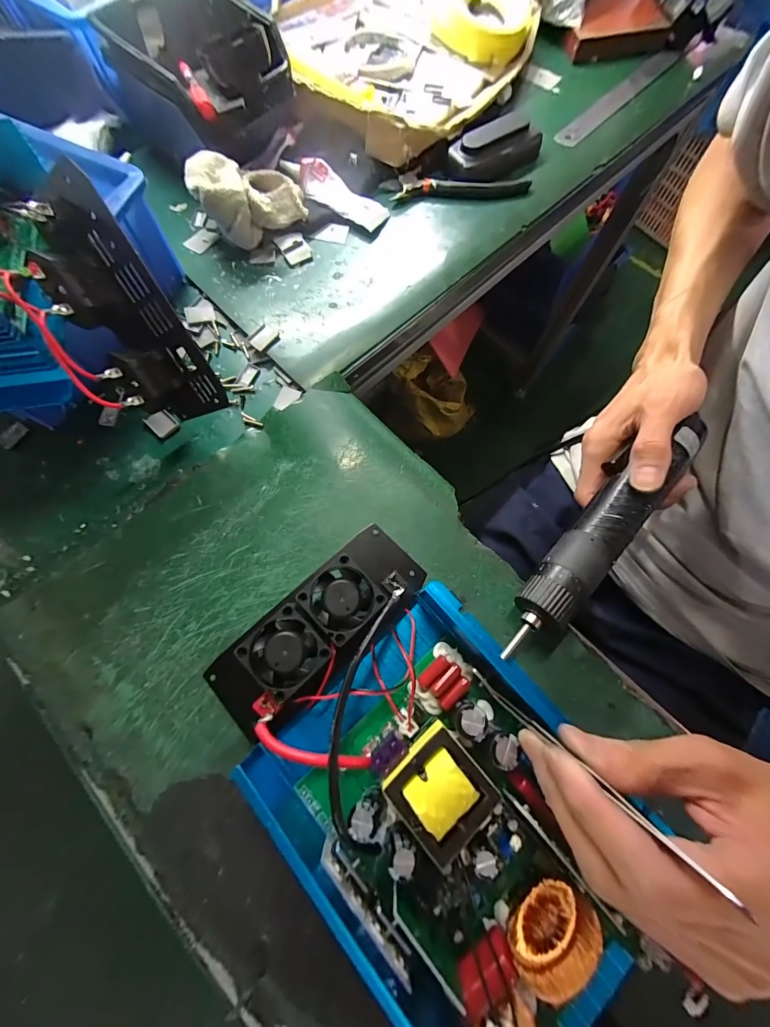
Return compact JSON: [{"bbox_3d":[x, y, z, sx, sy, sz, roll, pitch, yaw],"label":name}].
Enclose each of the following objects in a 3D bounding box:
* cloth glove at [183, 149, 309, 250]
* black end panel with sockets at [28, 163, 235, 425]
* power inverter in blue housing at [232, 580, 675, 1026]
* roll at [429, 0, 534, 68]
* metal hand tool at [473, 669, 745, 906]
[{"bbox_3d":[-0.122,-0.286,0.321,0.097,0.054,0.057,-23,75,-8],"label":"cloth glove"},{"bbox_3d":[-0.163,-0.124,0.223,0.054,0.137,0.026,-28,31,-9],"label":"black end panel with sockets"},{"bbox_3d":[0.046,0.157,0.193,0.205,0.067,0.152,44,77,11],"label":"power inverter in blue housing"},{"bbox_3d":[0.113,-0.566,0.401,0.122,0.037,0.110,6,73,0],"label":"roll"},{"bbox_3d":[0.078,0.104,0.157,0.004,0.115,0.017,-45,109,-13],"label":"metal hand tool"}]

